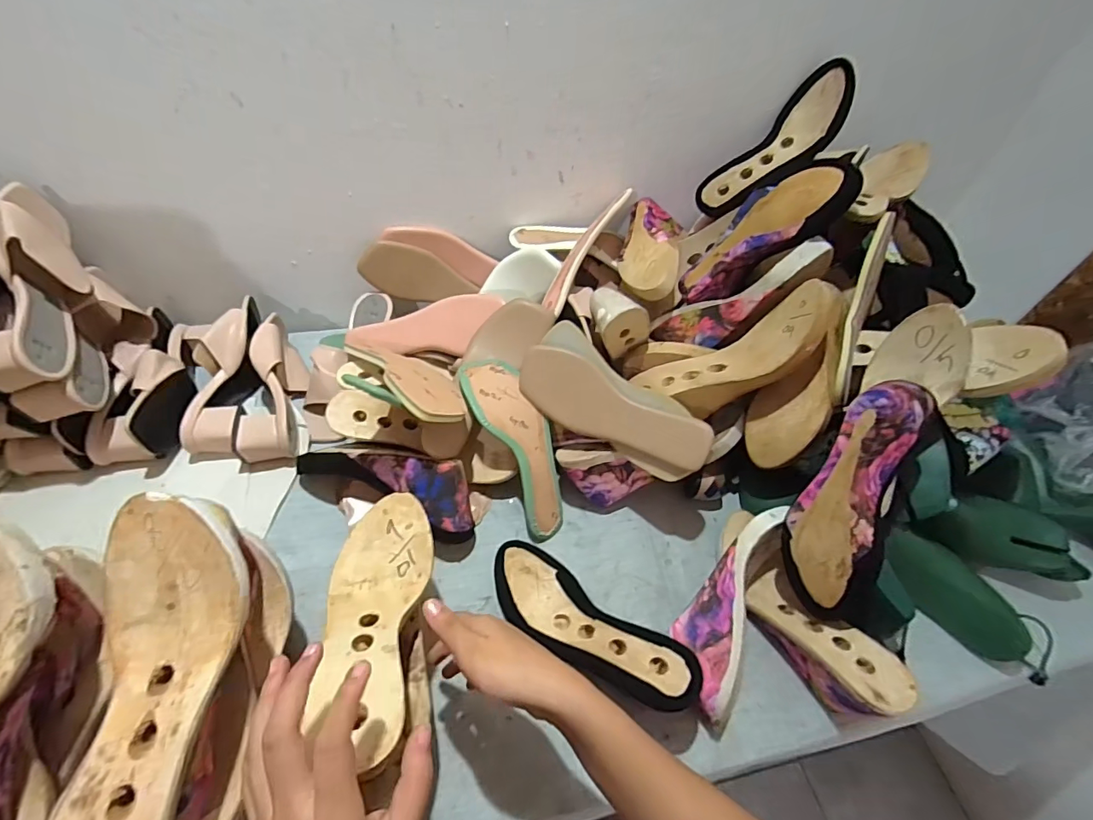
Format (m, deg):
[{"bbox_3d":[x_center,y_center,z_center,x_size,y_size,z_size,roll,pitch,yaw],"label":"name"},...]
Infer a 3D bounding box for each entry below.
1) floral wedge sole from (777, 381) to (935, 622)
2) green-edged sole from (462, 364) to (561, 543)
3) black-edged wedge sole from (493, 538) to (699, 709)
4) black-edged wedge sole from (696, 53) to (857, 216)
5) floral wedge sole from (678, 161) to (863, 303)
[{"bbox_3d":[0.302,0.087,0.483,0.085,0.242,0.070,20,9,11],"label":"floral wedge sole"},{"bbox_3d":[-0.032,0.043,0.595,0.072,0.030,0.227,-23,87,-22],"label":"green-edged sole"},{"bbox_3d":[0.039,0.215,0.492,0.223,0.079,0.099,25,52,15],"label":"black-edged wedge sole"},{"bbox_3d":[0.319,-0.368,0.685,0.234,0.058,0.075,-40,53,17],"label":"black-edged wedge sole"},{"bbox_3d":[0.266,-0.217,0.612,0.080,0.229,0.075,29,43,-29],"label":"floral wedge sole"}]

